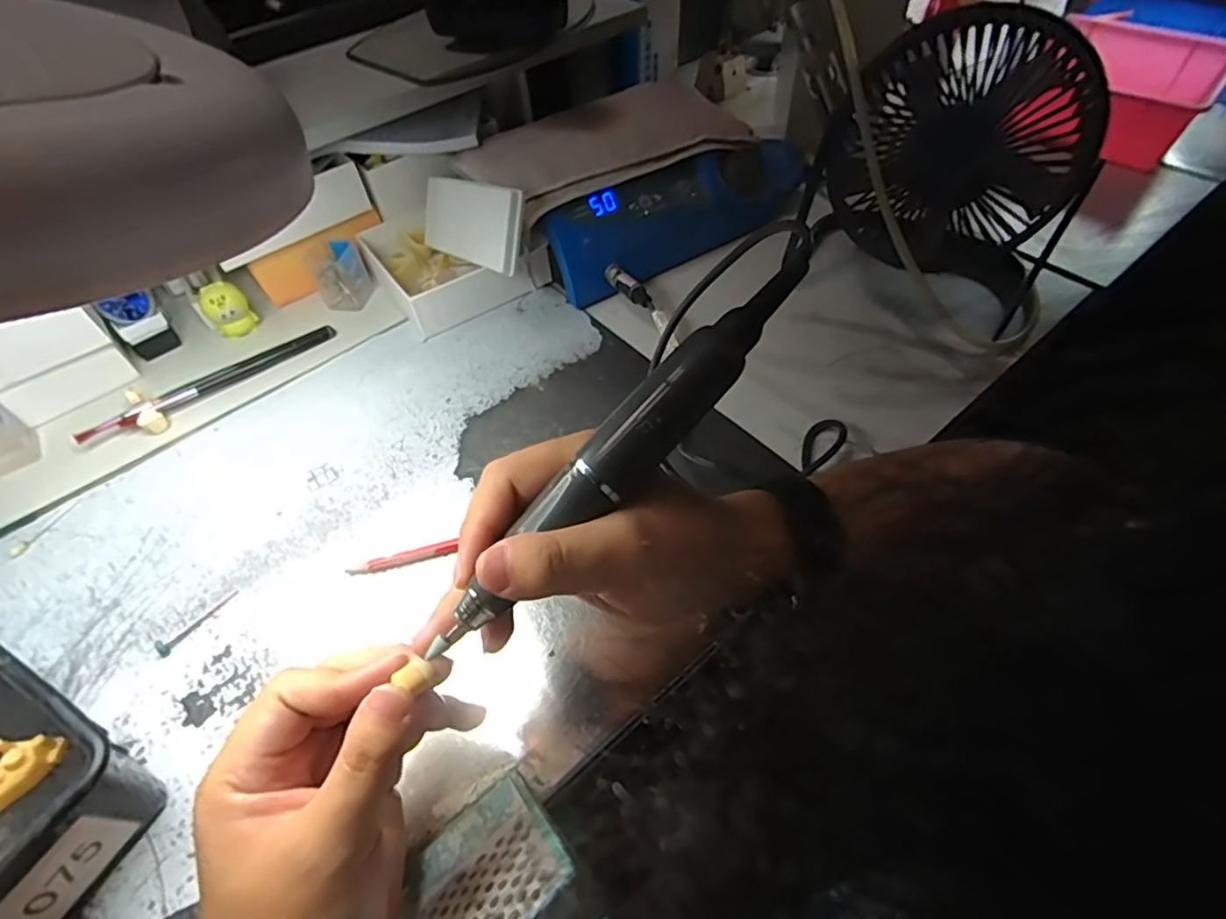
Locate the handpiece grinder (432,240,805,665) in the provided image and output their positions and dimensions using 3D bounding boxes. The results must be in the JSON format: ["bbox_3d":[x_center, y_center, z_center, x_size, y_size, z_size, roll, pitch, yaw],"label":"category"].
[{"bbox_3d":[0.009,-0.007,0.229,0.021,0.021,0.197,40,80,25],"label":"handpiece grinder"}]

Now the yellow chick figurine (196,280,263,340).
[{"bbox_3d":[-0.319,-0.122,0.499,0.032,0.052,0.023,-36,59,-22],"label":"yellow chick figurine"}]

